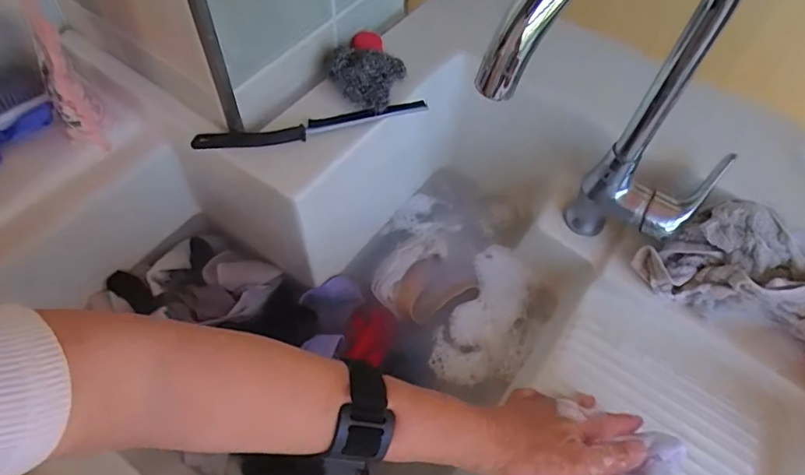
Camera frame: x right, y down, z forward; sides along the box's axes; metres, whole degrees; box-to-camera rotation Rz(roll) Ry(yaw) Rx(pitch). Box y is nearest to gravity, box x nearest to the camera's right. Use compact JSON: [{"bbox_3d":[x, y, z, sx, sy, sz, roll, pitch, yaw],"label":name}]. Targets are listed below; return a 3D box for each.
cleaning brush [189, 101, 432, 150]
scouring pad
[{"bbox_3d":[-0.084,-0.105,0.485,0.217,0.011,0.020,-13,60,-12],"label":"cleaning brush"},{"bbox_3d":[-0.036,-0.160,0.501,0.060,0.030,0.066,20,59,8],"label":"scouring pad"}]

